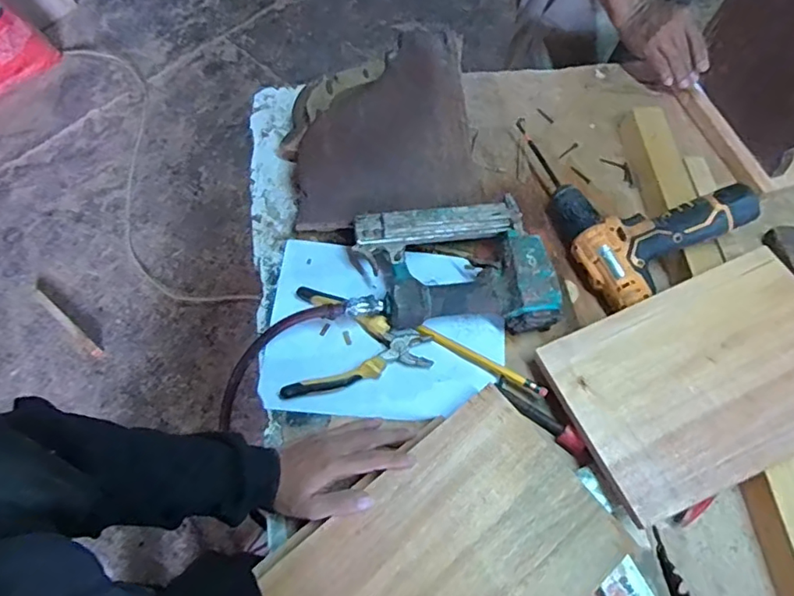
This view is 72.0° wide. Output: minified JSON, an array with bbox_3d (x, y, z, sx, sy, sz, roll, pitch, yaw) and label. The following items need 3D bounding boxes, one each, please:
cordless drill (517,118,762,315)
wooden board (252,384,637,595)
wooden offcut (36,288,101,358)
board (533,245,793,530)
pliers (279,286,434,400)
[{"bbox_3d":[0.291,-0.116,0.681,0.180,0.101,0.210,-27,69,-15],"label":"cordless drill"},{"bbox_3d":[0.049,0.247,0.504,0.302,0.014,0.208,-33,70,-18],"label":"wooden board"},{"bbox_3d":[-0.862,0.062,1.418,0.274,0.030,0.026,38,68,14],"label":"wooden offcut"},{"bbox_3d":[0.331,0.081,0.580,0.302,0.011,0.201,-23,61,-5],"label":"board"},{"bbox_3d":[-0.042,0.050,0.621,0.157,0.030,0.132,3,64,-2],"label":"pliers"}]

